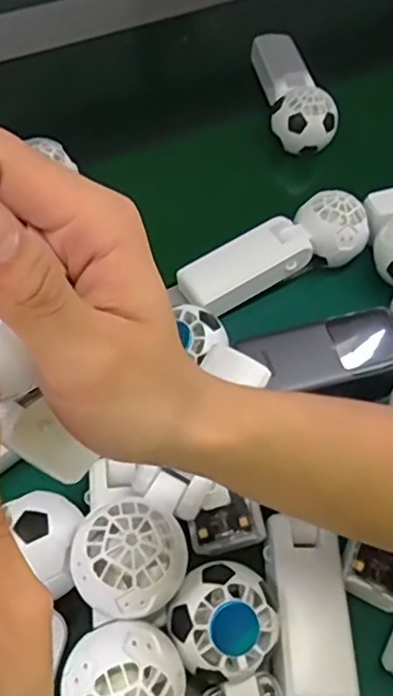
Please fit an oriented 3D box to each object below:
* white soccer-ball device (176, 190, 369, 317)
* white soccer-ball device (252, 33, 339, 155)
[{"bbox_3d":[0.068,-0.083,0.514,0.171,0.045,0.056,-22,62,-18],"label":"white soccer-ball device"},{"bbox_3d":[0.099,-0.273,0.648,0.056,0.047,0.158,-4,58,-8],"label":"white soccer-ball device"}]

